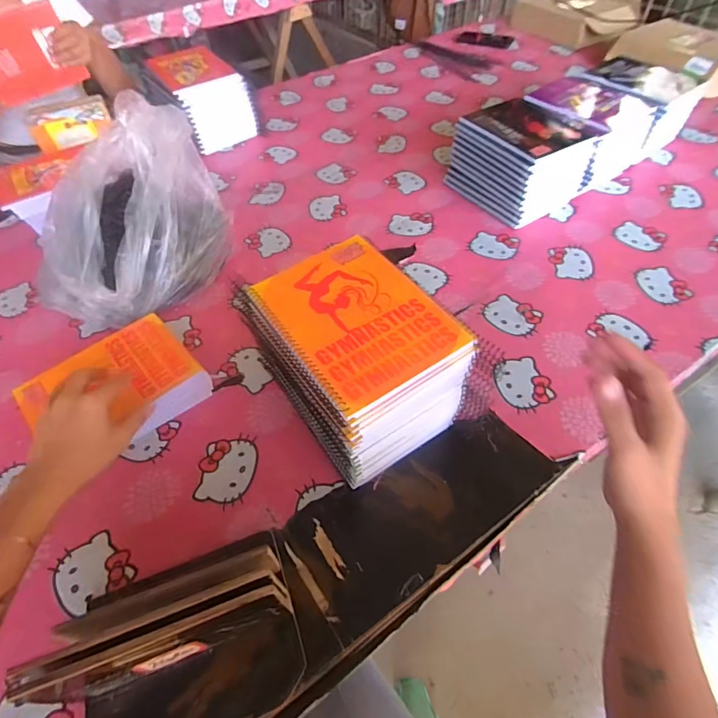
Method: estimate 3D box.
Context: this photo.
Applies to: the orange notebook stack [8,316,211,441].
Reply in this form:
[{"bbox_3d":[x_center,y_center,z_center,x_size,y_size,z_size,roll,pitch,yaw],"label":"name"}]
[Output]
[{"bbox_3d":[-0.333,0.036,0.599,0.208,0.038,0.152,-32,58,-20],"label":"orange notebook stack"}]

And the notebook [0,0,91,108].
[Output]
[{"bbox_3d":[-0.674,-0.599,0.870,0.187,0.141,0.016,-26,57,-12],"label":"notebook"}]

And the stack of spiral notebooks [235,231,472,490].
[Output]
[{"bbox_3d":[-0.001,0.009,0.519,0.153,0.188,0.199,-32,58,-20],"label":"stack of spiral notebooks"}]

